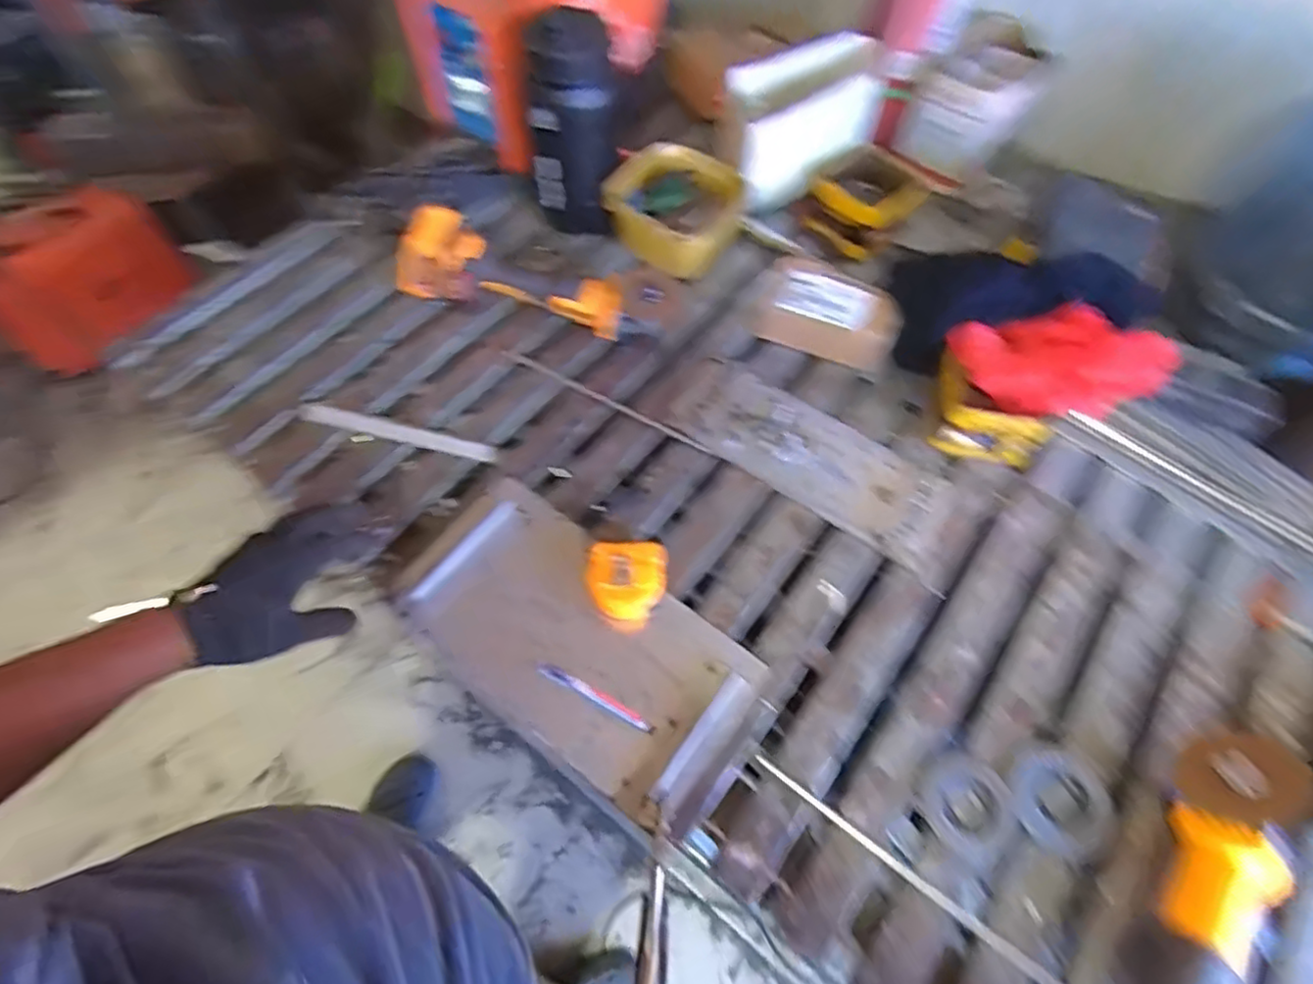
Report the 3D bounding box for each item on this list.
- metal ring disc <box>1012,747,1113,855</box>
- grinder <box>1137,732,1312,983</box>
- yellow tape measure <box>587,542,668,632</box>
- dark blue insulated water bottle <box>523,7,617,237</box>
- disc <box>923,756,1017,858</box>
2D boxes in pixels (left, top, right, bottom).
[{"bbox_3d":[0.395,0.302,0.639,0.093,0.008,0.089,1,61,-1],"label":"metal ring disc"},{"bbox_3d":[0.484,0.353,0.566,0.080,0.091,0.286,26,64,13],"label":"grinder"},{"bbox_3d":[-0.034,0.098,0.717,0.085,0.049,0.084,2,61,0],"label":"yellow tape measure"},{"bbox_3d":[-0.115,-0.489,0.898,0.112,0.284,0.079,-7,61,-5],"label":"dark blue insulated water bottle"},{"bbox_3d":[0.305,0.305,0.637,0.082,0.007,0.084,1,61,-1],"label":"disc"}]

